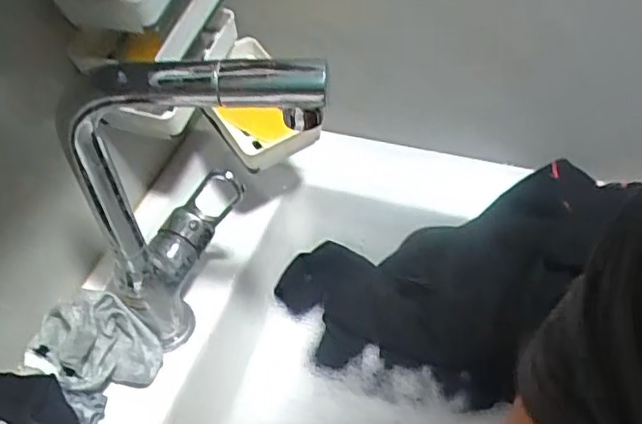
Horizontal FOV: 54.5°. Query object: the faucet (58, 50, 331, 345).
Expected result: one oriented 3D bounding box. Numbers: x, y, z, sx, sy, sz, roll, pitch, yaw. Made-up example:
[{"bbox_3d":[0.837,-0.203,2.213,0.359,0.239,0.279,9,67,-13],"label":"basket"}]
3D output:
[{"bbox_3d":[-0.070,-0.007,0.424,0.161,0.258,0.080,-2,49,4],"label":"faucet"}]

